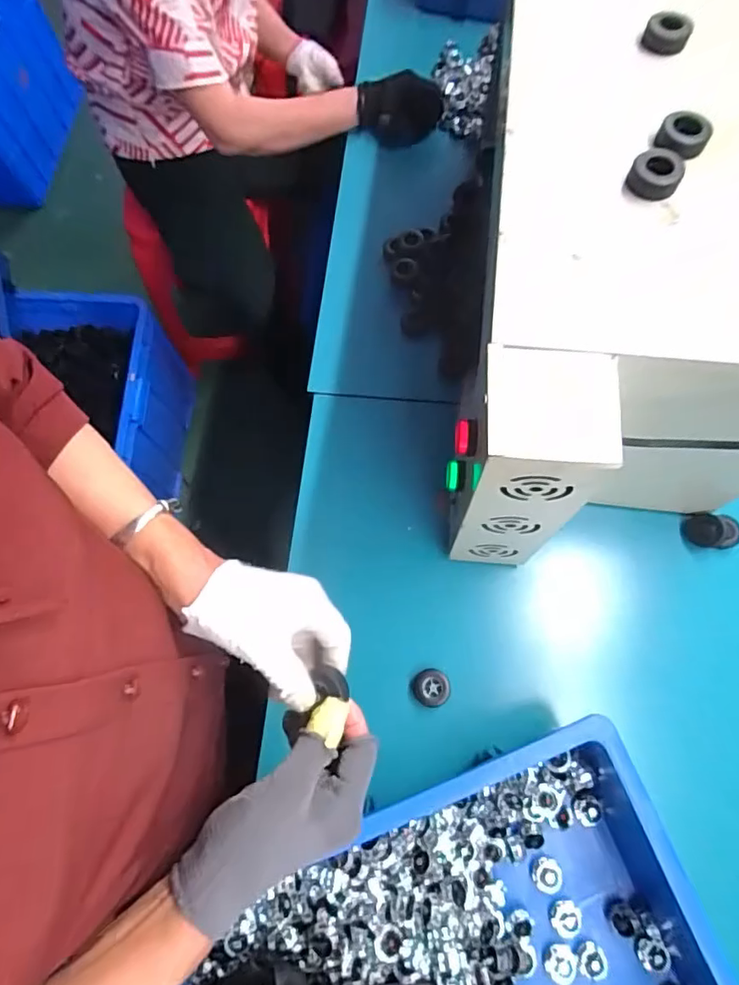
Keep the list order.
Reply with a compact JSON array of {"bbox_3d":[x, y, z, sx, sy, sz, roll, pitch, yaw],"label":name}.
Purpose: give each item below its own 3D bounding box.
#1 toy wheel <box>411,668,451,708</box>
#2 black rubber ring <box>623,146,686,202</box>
[{"bbox_3d":[0.065,0.207,0.550,0.038,0.014,0.038,-1,71,2],"label":"toy wheel"},{"bbox_3d":[0.220,-0.244,0.399,0.037,0.016,0.041,25,74,10],"label":"black rubber ring"}]

